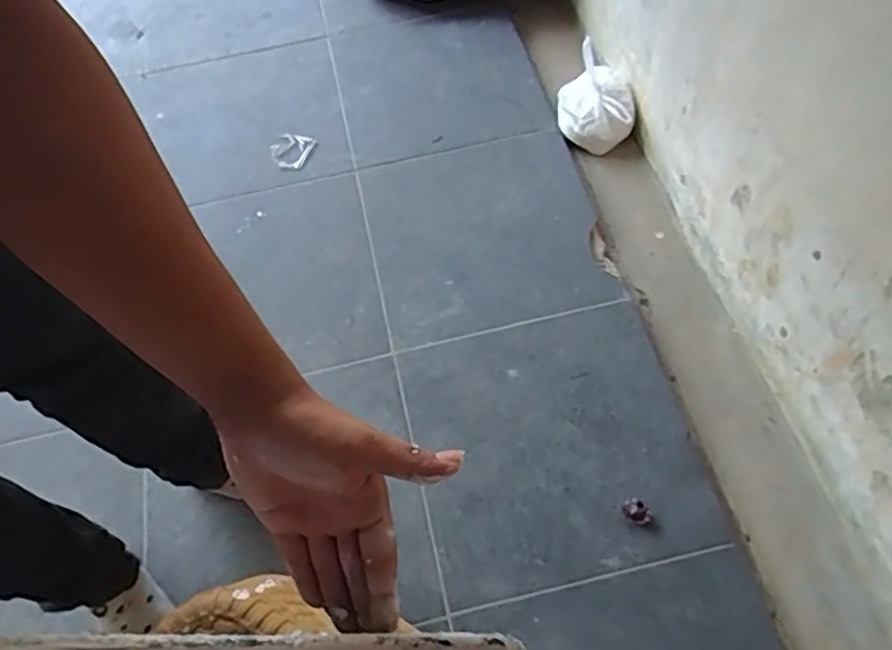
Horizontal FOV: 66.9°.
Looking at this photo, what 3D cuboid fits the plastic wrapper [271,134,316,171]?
[{"bbox_3d":[-0.303,-0.334,1.302,0.081,0.017,0.075,21,64,14],"label":"plastic wrapper"}]

